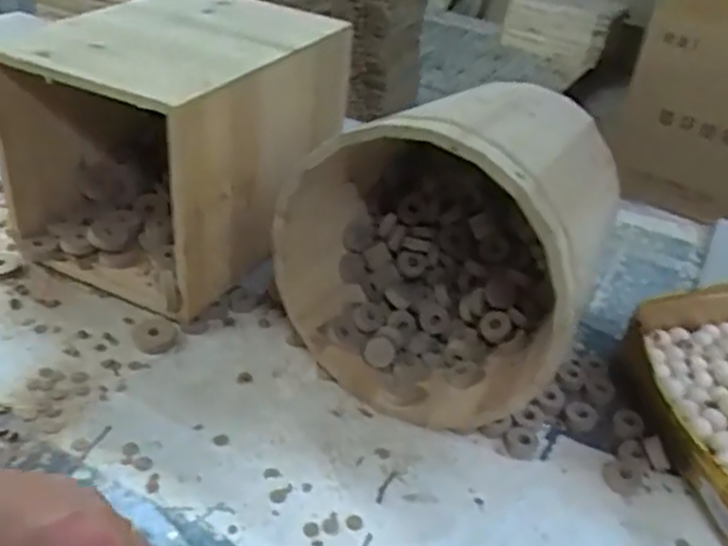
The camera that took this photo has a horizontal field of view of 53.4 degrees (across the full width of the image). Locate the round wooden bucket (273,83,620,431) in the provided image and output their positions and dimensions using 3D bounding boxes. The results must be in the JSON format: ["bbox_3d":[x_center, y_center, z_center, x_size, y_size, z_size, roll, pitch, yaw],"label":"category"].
[{"bbox_3d":[0.074,-0.029,0.589,0.221,0.230,0.213,19,36,19],"label":"round wooden bucket"}]

